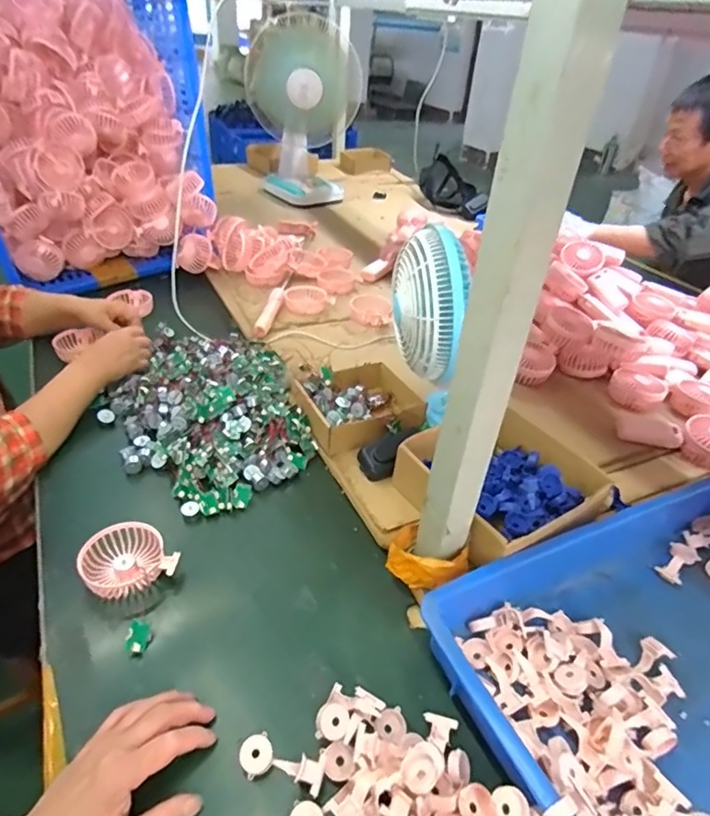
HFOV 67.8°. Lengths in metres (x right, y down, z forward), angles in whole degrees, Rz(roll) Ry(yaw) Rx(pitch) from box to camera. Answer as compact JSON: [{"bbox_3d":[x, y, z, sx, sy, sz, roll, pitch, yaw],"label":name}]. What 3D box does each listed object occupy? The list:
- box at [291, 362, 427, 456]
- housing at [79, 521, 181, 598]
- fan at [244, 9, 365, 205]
[{"bbox_3d":[0.017,-0.001,0.812,0.194,0.059,0.157,-14,40,-24],"label":"box"},{"bbox_3d":[-0.263,0.176,0.609,0.089,0.034,0.090,3,36,-2],"label":"housing"},{"bbox_3d":[-0.161,-0.867,1.564,0.292,0.486,0.330,-2,37,-9],"label":"fan"}]

